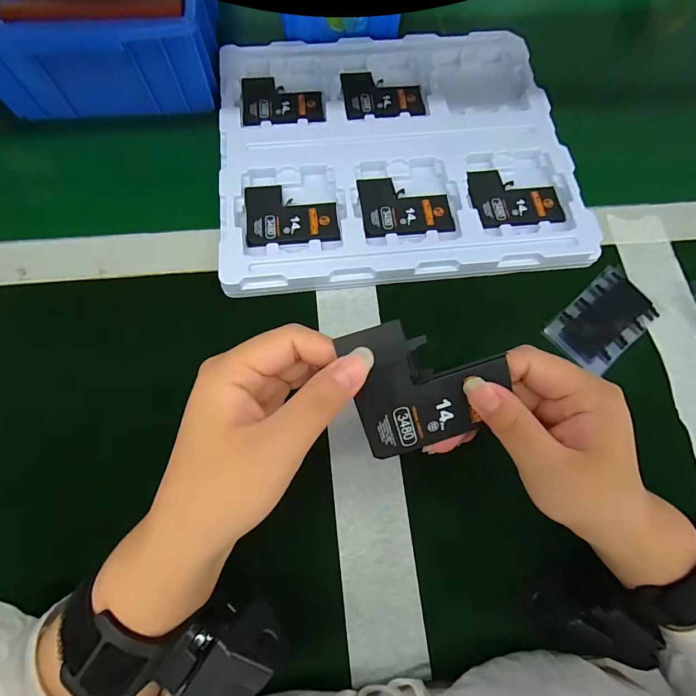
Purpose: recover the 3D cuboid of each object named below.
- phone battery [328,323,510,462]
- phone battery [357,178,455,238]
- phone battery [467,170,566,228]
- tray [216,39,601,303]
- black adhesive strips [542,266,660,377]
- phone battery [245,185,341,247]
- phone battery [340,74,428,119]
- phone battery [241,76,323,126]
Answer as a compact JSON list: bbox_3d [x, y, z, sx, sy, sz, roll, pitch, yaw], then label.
[{"bbox_3d":[0.040,0.016,0.183,0.074,0.004,0.070,-18,112,1],"label":"phone battery"},{"bbox_3d":[0.051,-0.129,0.333,0.079,0.004,0.064,-6,74,-4],"label":"phone battery"},{"bbox_3d":[0.152,-0.138,0.339,0.080,0.004,0.063,-3,74,-3],"label":"phone battery"},{"bbox_3d":[0.042,-0.194,0.352,0.316,0.020,0.285,-6,74,-4],"label":"tray"},{"bbox_3d":[0.218,-0.024,0.316,0.098,0.004,0.057,-39,78,-12],"label":"black adhesive strips"},{"bbox_3d":[-0.049,-0.120,0.327,0.079,0.004,0.065,-6,74,-4],"label":"phone battery"},{"bbox_3d":[0.035,-0.261,0.383,0.080,0.006,0.066,-6,74,-4],"label":"phone battery"},{"bbox_3d":[-0.067,-0.252,0.379,0.079,0.006,0.068,-5,74,-4],"label":"phone battery"}]

